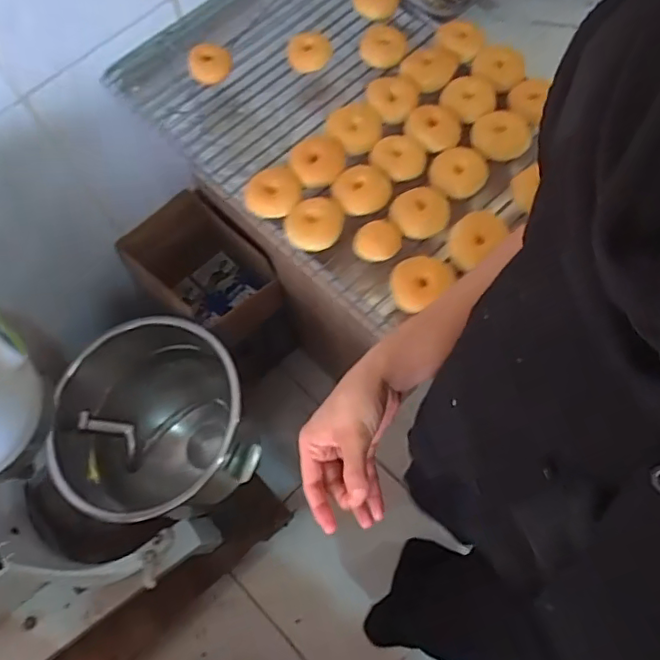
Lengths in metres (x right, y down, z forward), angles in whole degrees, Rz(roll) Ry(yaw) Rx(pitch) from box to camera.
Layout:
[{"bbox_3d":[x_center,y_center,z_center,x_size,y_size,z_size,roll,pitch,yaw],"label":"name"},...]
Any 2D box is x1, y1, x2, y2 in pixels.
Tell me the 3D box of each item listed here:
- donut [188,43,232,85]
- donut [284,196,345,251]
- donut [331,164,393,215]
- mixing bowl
[{"bbox_3d":[-0.167,-0.372,0.805,0.058,0.027,0.051,-17,68,-5],"label":"donut"},{"bbox_3d":[-0.018,-0.124,0.694,0.068,0.034,0.061,-4,67,0],"label":"donut"},{"bbox_3d":[0.038,-0.173,0.709,0.072,0.025,0.060,-13,67,-4],"label":"donut"},{"bbox_3d":[-0.320,0.200,1.139,0.328,0.334,0.343,-1,67,2],"label":"mixing bowl"}]

